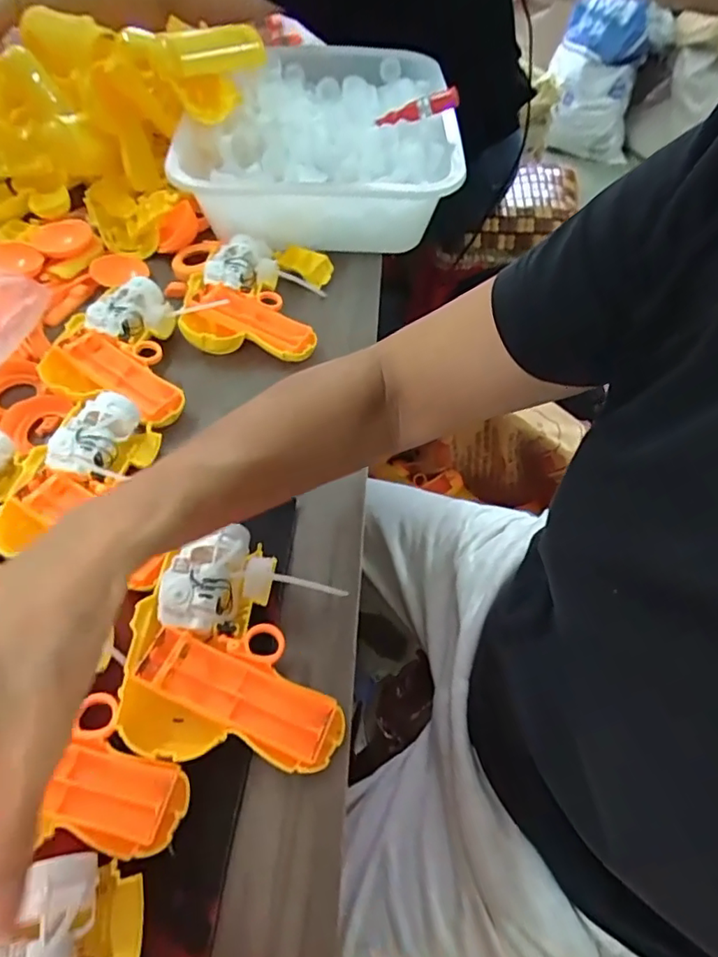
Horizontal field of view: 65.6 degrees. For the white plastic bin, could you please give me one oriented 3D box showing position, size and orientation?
[{"bbox_3d":[-0.035,-0.408,0.668,0.290,0.095,0.380,4,54,1],"label":"white plastic bin"}]

